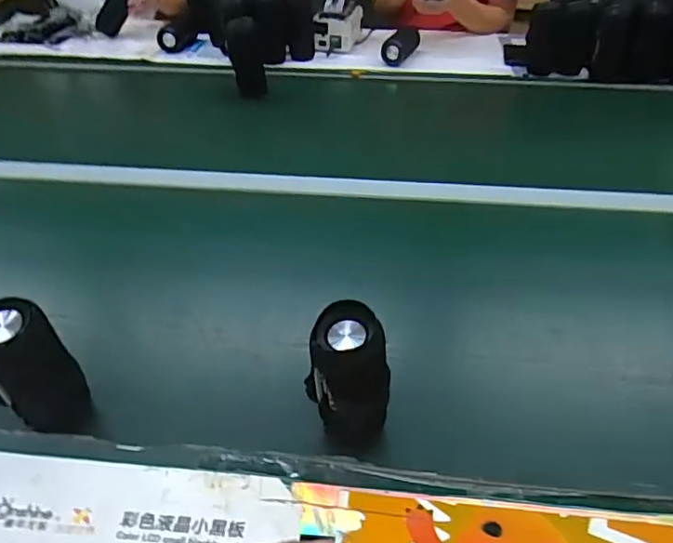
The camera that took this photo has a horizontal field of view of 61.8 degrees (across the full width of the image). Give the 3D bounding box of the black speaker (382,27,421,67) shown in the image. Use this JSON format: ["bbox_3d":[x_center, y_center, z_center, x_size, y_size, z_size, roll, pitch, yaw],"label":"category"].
[{"bbox_3d":[0.165,-0.580,1.441,0.055,0.052,0.146,17,42,20],"label":"black speaker"}]

